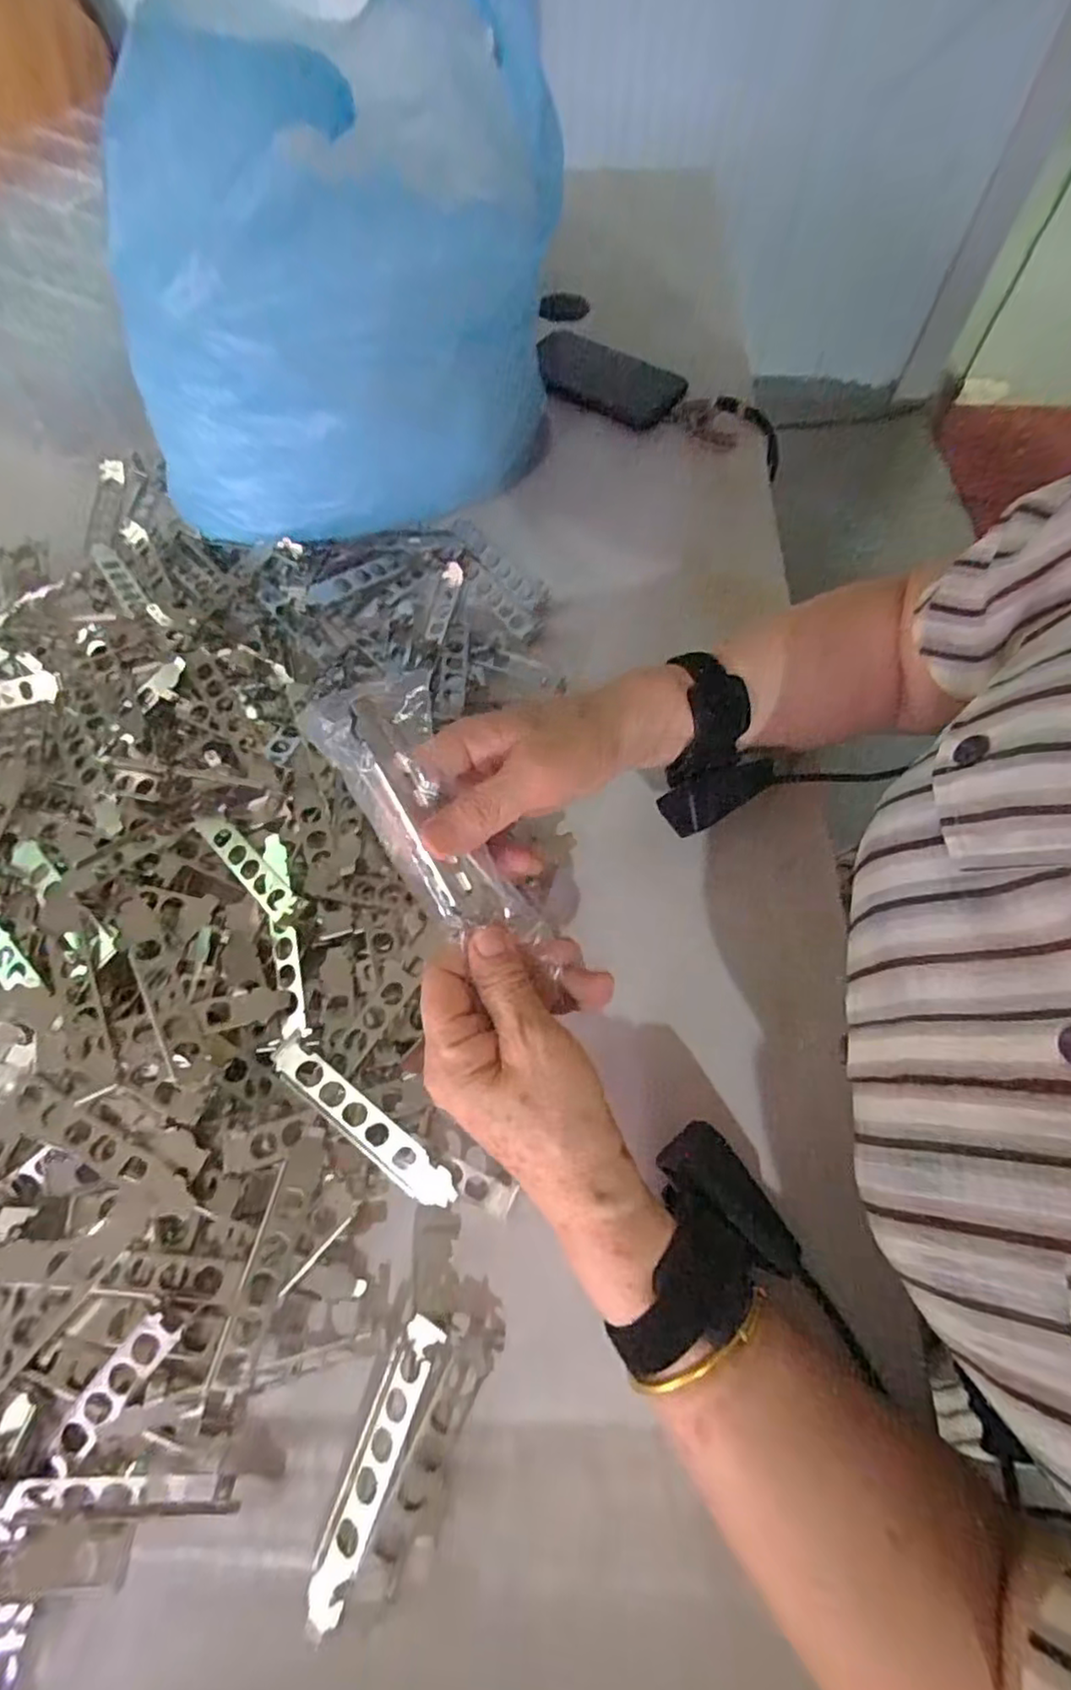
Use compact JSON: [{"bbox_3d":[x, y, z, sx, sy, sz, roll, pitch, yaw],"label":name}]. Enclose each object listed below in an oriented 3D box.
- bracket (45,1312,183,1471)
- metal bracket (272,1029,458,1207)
[{"bbox_3d":[-0.183,0.235,0.282,0.020,0.009,0.082,41,90,23],"label":"bracket"},{"bbox_3d":[-0.087,0.143,0.331,0.118,0.013,0.019,45,70,-6],"label":"metal bracket"}]

